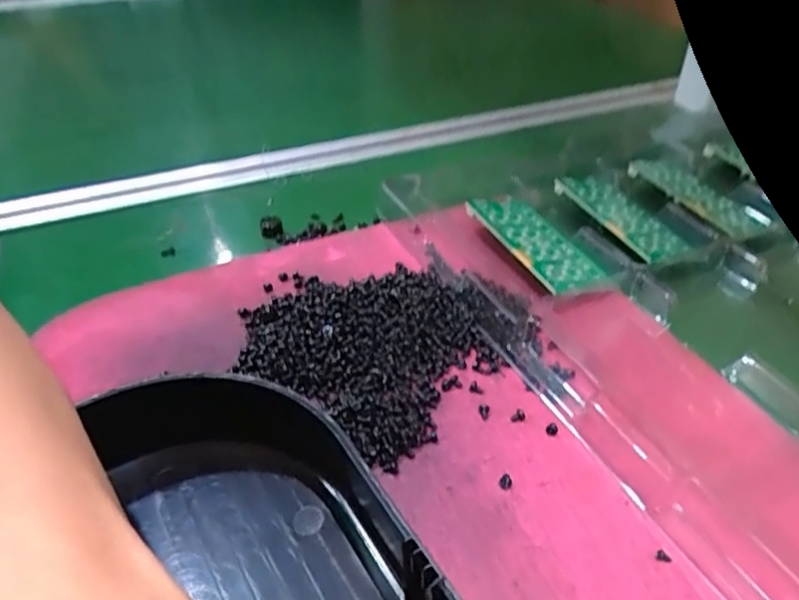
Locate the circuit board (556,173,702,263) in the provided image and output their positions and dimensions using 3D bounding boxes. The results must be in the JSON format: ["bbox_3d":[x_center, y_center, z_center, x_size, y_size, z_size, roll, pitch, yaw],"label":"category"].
[{"bbox_3d":[0.142,-0.058,0.403,0.054,0.011,0.097,-16,41,-19],"label":"circuit board"}]

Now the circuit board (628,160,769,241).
[{"bbox_3d":[0.200,-0.070,0.425,0.047,0.005,0.092,-14,47,-24],"label":"circuit board"}]

